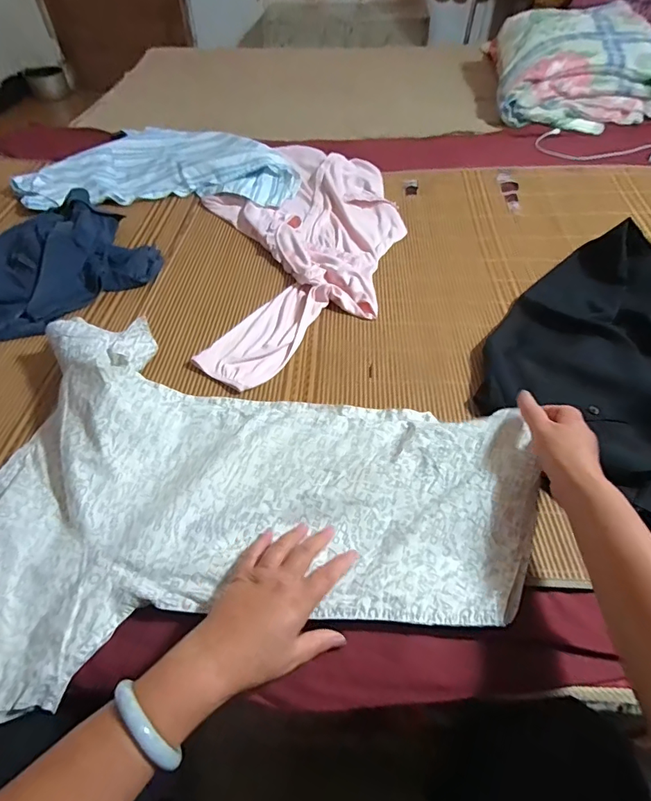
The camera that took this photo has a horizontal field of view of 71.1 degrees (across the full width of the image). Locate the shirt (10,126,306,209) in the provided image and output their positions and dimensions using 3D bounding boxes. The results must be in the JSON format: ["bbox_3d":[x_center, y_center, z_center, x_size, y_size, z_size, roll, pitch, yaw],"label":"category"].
[{"bbox_3d":[-0.363,-0.542,1.053,0.591,0.054,0.355,1,50,2],"label":"shirt"}]

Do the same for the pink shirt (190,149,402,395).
[{"bbox_3d":[-0.036,-0.329,0.911,0.408,0.038,0.762,-6,50,-6],"label":"pink shirt"}]

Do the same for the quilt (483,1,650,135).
[{"bbox_3d":[0.747,-0.963,1.324,0.492,0.217,0.406,1,50,3],"label":"quilt"}]

